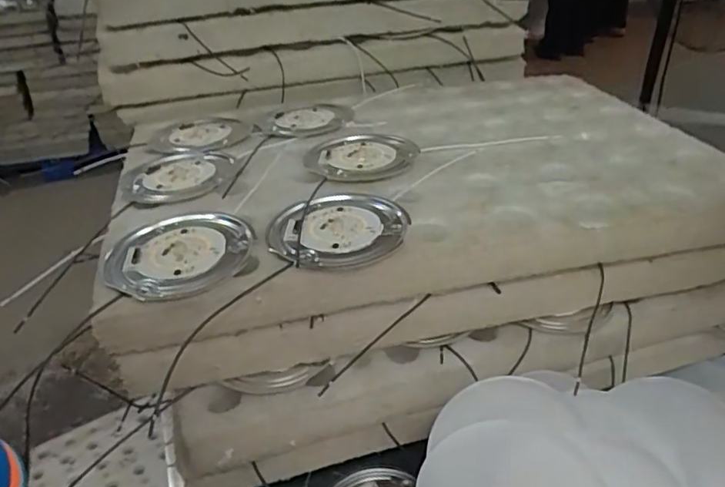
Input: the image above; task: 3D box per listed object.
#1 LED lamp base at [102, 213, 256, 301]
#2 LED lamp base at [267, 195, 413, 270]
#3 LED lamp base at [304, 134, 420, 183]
[{"bbox_3d":[-0.130,0.007,0.415,0.098,0.012,0.100,0,33,-1],"label":"LED lamp base"},{"bbox_3d":[-0.018,-0.009,0.427,0.101,0.018,0.094,-5,34,-9],"label":"LED lamp base"},{"bbox_3d":[-0.002,-0.077,0.529,0.101,0.015,0.093,5,34,7],"label":"LED lamp base"}]

